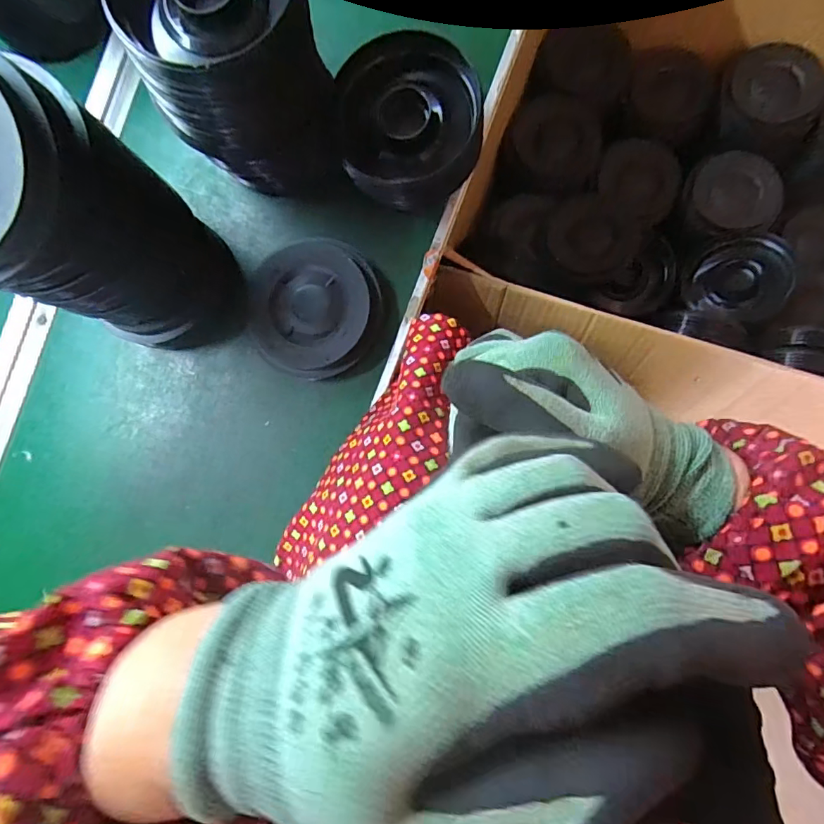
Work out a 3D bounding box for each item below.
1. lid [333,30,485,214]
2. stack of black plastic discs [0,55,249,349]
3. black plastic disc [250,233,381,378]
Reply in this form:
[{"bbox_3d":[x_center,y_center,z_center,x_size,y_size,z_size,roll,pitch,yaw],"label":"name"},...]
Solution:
[{"bbox_3d":[-0.005,-0.235,0.407,0.120,0.021,0.124,5,125,8],"label":"lid"},{"bbox_3d":[-0.225,-0.127,0.344,0.111,0.237,0.126,7,89,7],"label":"stack of black plastic discs"},{"bbox_3d":[-0.085,-0.090,0.432,0.111,0.028,0.116,0,88,7],"label":"black plastic disc"}]

